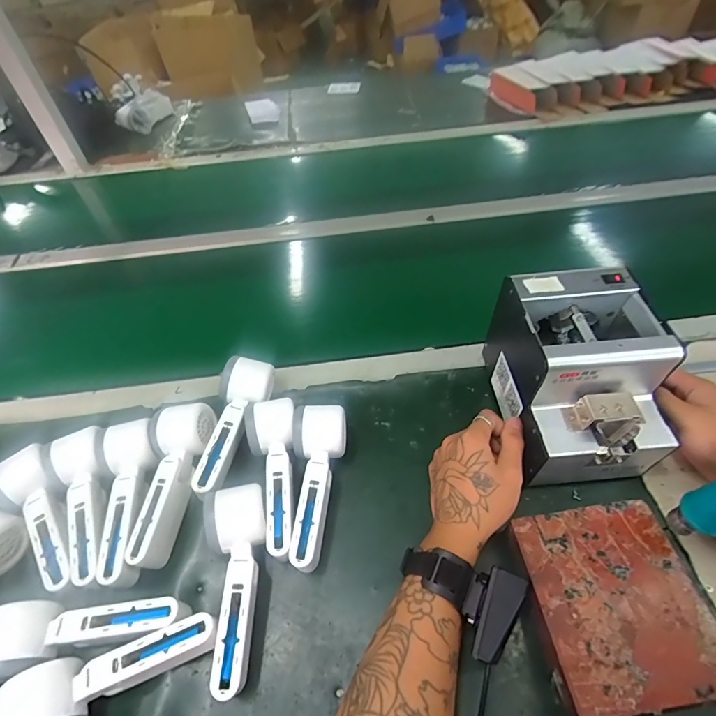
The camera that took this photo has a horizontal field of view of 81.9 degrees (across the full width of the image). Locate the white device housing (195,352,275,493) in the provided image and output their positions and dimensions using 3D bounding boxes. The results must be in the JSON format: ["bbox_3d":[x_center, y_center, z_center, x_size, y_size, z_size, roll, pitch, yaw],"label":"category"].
[{"bbox_3d":[-0.139,0.077,0.474,0.057,0.047,0.165,1,51,5],"label":"white device housing"}]

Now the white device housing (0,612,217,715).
[{"bbox_3d":[-0.197,0.265,0.342,0.166,0.051,0.061,-16,51,-9],"label":"white device housing"}]

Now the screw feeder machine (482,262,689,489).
[{"bbox_3d":[0.227,0.017,0.430,0.126,0.141,0.173,-4,50,1],"label":"screw feeder machine"}]

